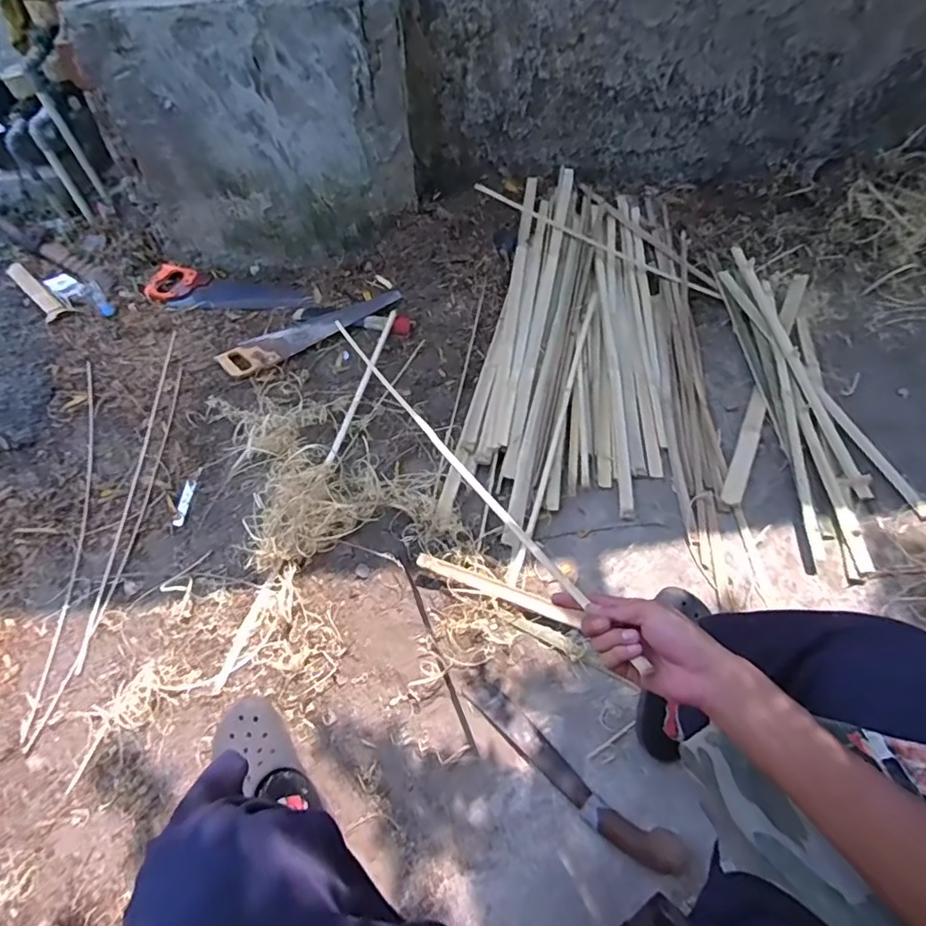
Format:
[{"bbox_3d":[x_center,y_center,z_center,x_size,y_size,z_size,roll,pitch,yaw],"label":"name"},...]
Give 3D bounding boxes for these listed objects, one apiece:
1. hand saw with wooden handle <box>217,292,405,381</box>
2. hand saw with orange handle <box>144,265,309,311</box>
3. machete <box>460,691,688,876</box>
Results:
[{"bbox_3d":[-0.410,-0.372,1.479,0.501,0.025,0.112,-31,63,-20],"label":"hand saw with wooden handle"},{"bbox_3d":[-0.658,-0.486,1.538,0.469,0.032,0.132,3,57,0],"label":"hand saw with orange handle"},{"bbox_3d":[0.167,0.507,0.886,0.402,0.055,0.073,34,62,19],"label":"machete"}]

